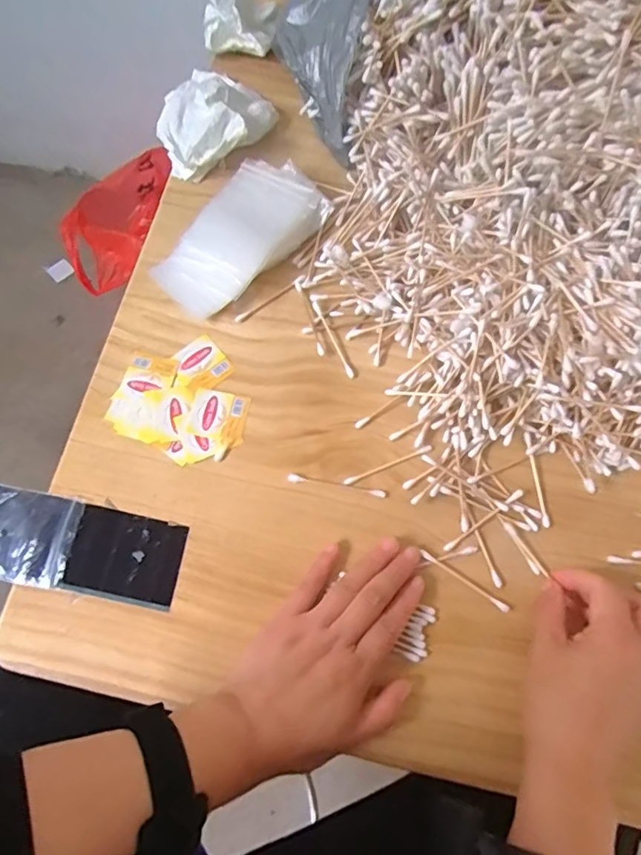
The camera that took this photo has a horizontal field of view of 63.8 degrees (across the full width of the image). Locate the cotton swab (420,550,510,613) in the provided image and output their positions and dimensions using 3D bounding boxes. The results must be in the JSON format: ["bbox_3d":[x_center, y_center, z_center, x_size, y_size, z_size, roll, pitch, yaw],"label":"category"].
[{"bbox_3d":[0.101,0.109,0.365,0.070,0.004,0.005,33,76,9],"label":"cotton swab"}]

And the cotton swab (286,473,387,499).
[{"bbox_3d":[0.012,0.044,0.386,0.073,0.005,0.006,10,74,3],"label":"cotton swab"}]

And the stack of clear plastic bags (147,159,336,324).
[{"bbox_3d":[-0.066,-0.160,0.430,0.078,0.026,0.153,40,78,10],"label":"stack of clear plastic bags"}]

